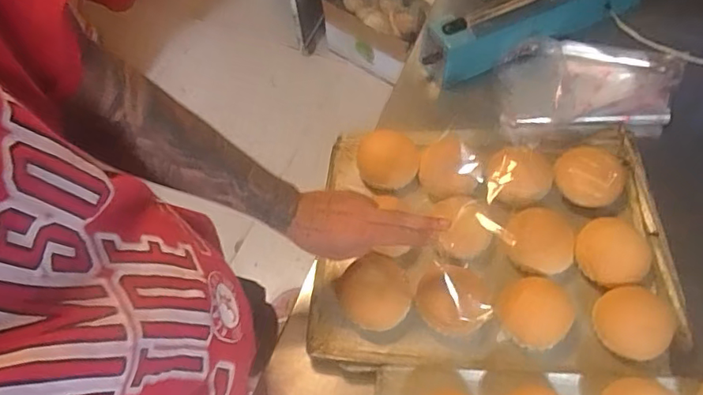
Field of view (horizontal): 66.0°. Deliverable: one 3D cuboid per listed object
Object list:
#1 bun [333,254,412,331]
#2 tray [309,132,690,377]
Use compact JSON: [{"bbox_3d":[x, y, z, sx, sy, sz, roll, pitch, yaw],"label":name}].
[{"bbox_3d":[0.028,0.124,0.692,0.091,0.056,0.085,-1,61,2],"label":"bun"},{"bbox_3d":[0.196,0.045,0.741,0.470,0.072,0.359,3,62,5],"label":"tray"}]

